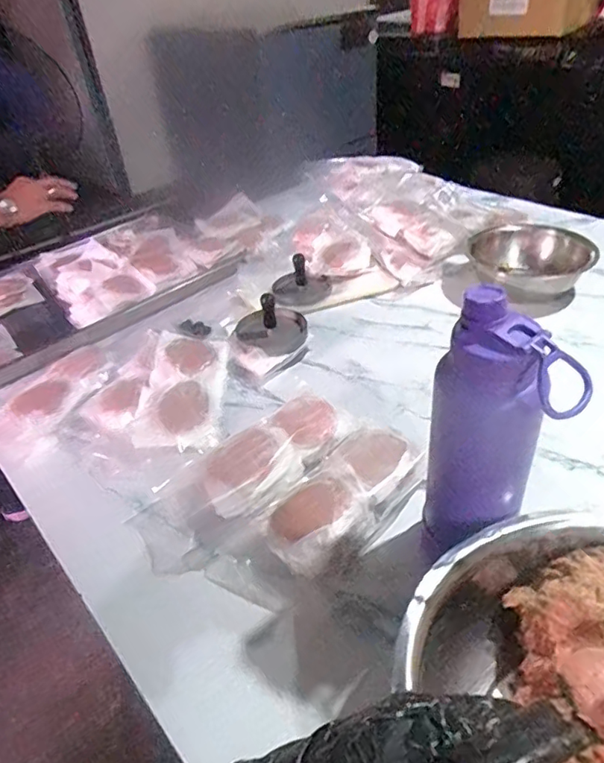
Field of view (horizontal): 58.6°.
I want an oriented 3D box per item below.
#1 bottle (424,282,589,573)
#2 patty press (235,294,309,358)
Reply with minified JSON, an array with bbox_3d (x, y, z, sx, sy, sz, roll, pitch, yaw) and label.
[{"bbox_3d":[0.164,0.073,0.475,0.087,0.301,0.090,-11,38,-6],"label":"bottle"},{"bbox_3d":[-0.050,-0.092,0.861,0.115,0.064,0.102,-9,39,-2],"label":"patty press"}]

